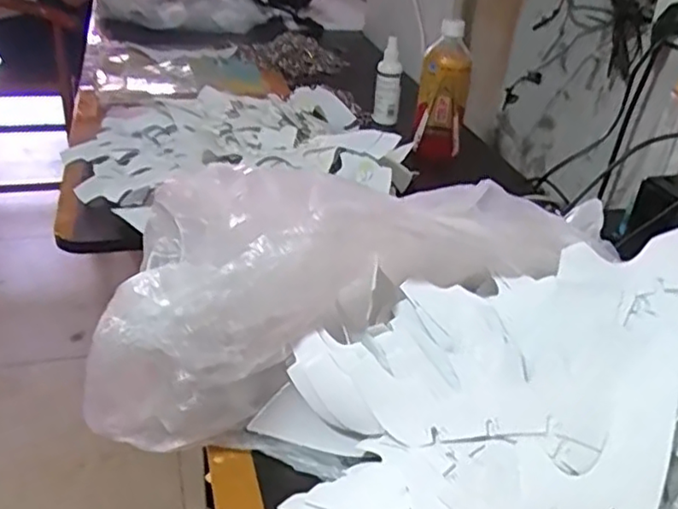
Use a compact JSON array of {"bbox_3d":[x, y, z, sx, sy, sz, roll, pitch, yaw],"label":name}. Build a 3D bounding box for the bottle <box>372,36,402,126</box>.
[{"bbox_3d":[0.076,-0.262,1.010,0.035,0.124,0.040,9,32,6],"label":"bottle"}]

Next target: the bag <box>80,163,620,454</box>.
[{"bbox_3d":[0.023,0.020,0.479,0.397,0.162,0.104,-9,35,-21],"label":"bag"}]

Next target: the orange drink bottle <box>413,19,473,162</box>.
[{"bbox_3d":[0.143,-0.223,0.901,0.065,0.171,0.068,9,32,6],"label":"orange drink bottle"}]

